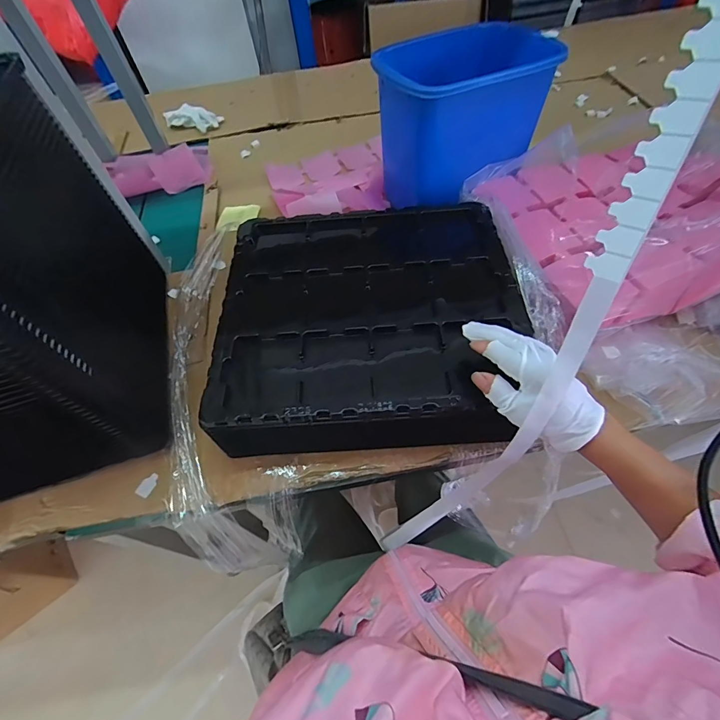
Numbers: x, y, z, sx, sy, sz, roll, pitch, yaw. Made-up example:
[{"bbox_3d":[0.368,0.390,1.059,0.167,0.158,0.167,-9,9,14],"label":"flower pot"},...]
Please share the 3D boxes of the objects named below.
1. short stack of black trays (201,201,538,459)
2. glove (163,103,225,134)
[{"bbox_3d":[0.013,-0.045,0.513,0.363,0.097,0.353,-5,56,2],"label":"short stack of black trays"},{"bbox_3d":[-0.422,-0.609,0.975,0.144,0.035,0.070,13,58,13],"label":"glove"}]

